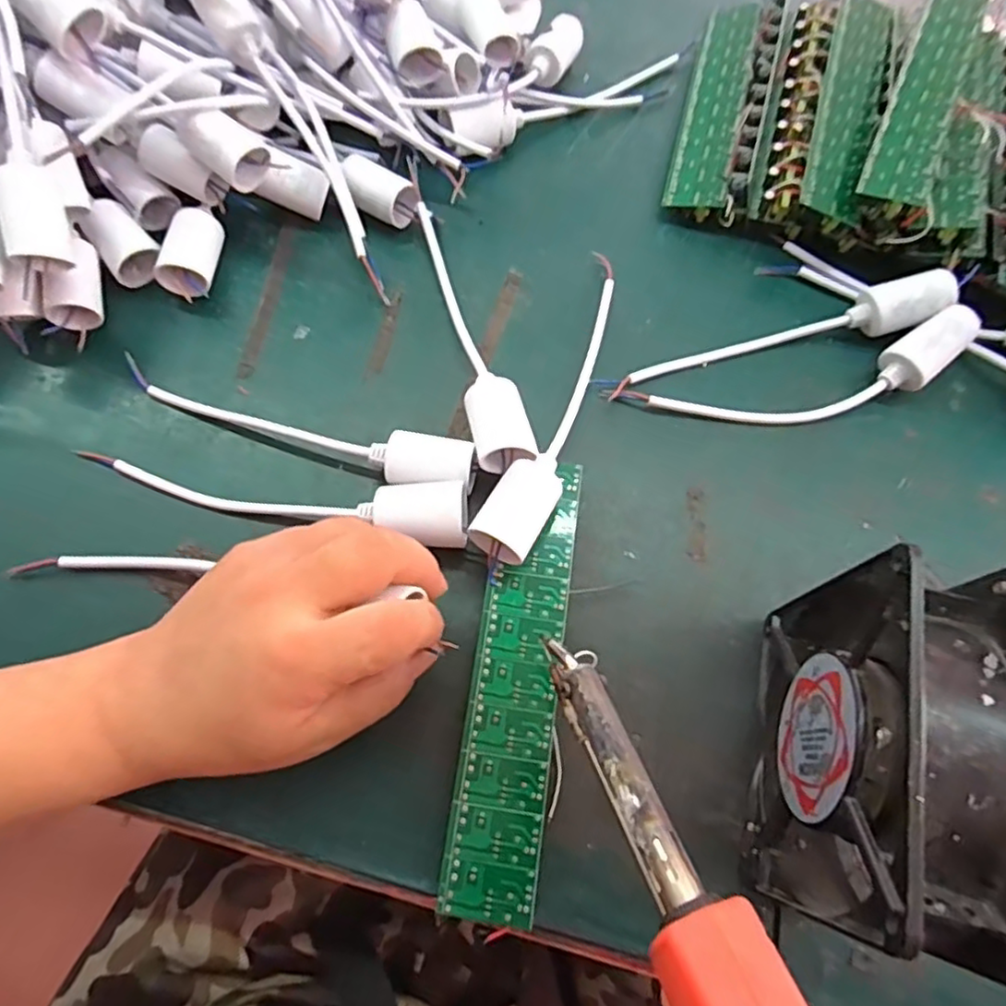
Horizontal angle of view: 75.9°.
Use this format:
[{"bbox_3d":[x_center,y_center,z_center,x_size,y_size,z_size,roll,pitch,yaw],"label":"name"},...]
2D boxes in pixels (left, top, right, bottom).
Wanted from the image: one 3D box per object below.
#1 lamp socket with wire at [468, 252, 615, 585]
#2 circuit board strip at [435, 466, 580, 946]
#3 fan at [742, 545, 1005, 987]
[{"bbox_3d":[0.032,-0.054,0.342,0.031,0.034,0.203,20,68,7],"label":"lamp socket with wire"},{"bbox_3d":[0.008,0.075,0.292,0.038,0.004,0.198,7,68,6],"label":"circuit board strip"},{"bbox_3d":[0.134,0.091,0.240,0.041,0.120,0.117,14,68,4],"label":"fan"}]

